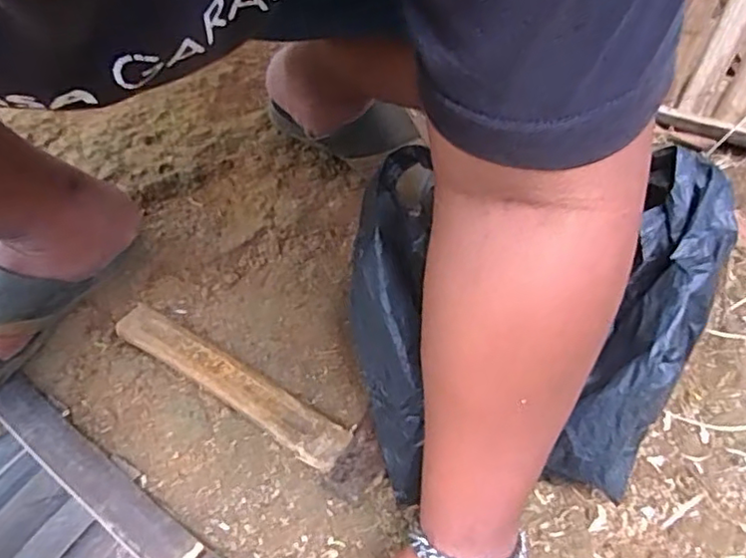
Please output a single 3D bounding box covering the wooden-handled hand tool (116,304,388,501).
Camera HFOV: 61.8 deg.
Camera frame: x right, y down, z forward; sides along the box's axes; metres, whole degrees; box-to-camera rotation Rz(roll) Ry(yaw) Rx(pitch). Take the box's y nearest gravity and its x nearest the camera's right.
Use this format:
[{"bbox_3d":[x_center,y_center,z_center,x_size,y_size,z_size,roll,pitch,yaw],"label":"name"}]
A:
[{"bbox_3d":[-0.100,0.091,0.519,0.261,0.027,0.057,28,60,23],"label":"wooden-handled hand tool"}]

